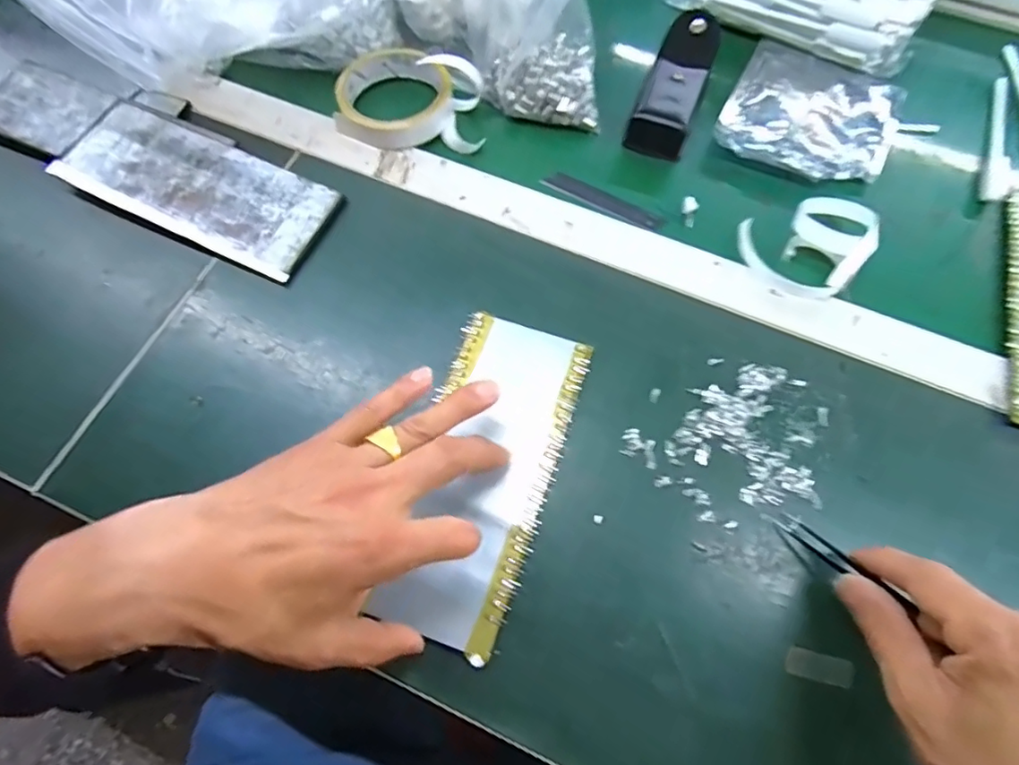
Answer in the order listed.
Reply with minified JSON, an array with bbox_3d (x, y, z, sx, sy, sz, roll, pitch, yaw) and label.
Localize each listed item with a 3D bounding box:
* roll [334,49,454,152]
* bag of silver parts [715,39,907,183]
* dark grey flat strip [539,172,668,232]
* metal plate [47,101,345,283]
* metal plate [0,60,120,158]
[{"bbox_3d":[-0.091,-0.232,0.453,0.090,0.026,0.092,0,67,0],"label":"roll"},{"bbox_3d":[0.248,-0.219,0.459,0.129,0.016,0.135,26,69,11],"label":"bag of silver parts"},{"bbox_3d":[0.074,-0.142,0.438,0.098,0.004,0.020,27,69,11],"label":"dark grey flat strip"},{"bbox_3d":[-0.233,-0.148,0.423,0.201,0.009,0.087,26,69,4],"label":"metal plate"},{"bbox_3d":[-0.373,-0.219,0.449,0.103,0.007,0.070,23,65,7],"label":"metal plate"}]

